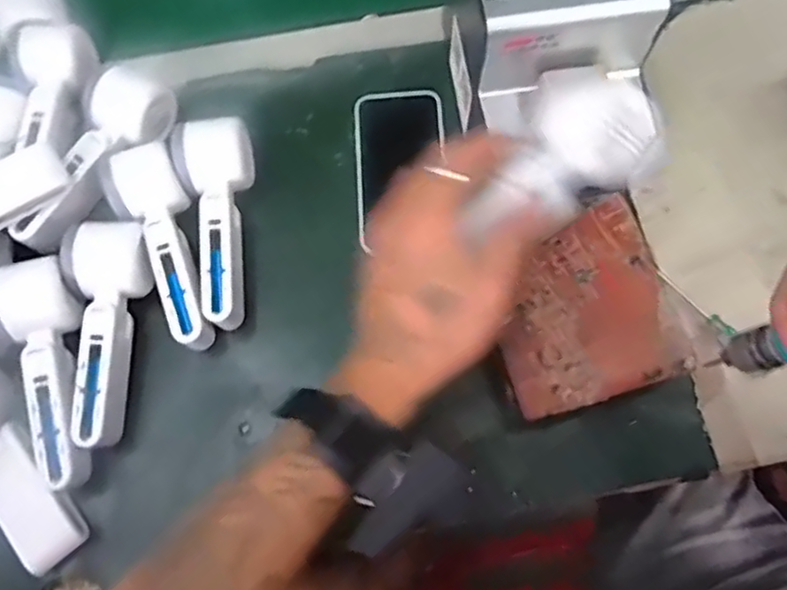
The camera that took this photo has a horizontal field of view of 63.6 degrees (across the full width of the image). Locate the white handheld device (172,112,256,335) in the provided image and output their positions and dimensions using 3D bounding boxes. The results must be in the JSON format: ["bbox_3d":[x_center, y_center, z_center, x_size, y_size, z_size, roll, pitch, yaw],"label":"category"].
[{"bbox_3d":[-0.141,-0.057,0.501,0.054,0.049,0.165,-5,72,0],"label":"white handheld device"}]

